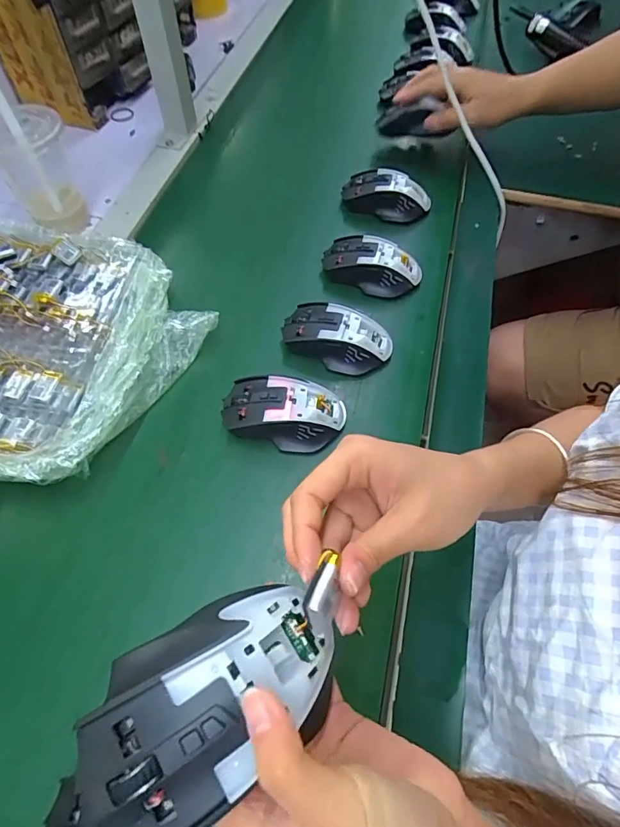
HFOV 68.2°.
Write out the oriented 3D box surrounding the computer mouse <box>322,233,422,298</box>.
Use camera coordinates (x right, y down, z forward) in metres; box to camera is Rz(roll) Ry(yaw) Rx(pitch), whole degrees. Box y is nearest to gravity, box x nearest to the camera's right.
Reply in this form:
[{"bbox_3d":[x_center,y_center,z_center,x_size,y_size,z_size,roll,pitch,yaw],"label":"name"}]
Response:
[{"bbox_3d":[0.073,-0.174,0.538,0.112,0.039,0.064,12,64,6],"label":"computer mouse"}]

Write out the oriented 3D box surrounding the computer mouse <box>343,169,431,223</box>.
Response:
[{"bbox_3d":[0.098,-0.282,0.600,0.115,0.047,0.055,17,65,9],"label":"computer mouse"}]

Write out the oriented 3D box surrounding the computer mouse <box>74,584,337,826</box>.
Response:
[{"bbox_3d":[-0.039,0.120,0.195,0.105,0.039,0.066,-31,67,-14],"label":"computer mouse"}]

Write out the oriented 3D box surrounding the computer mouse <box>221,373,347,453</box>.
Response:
[{"bbox_3d":[-0.025,-0.003,0.433,0.112,0.035,0.065,7,64,4],"label":"computer mouse"}]

